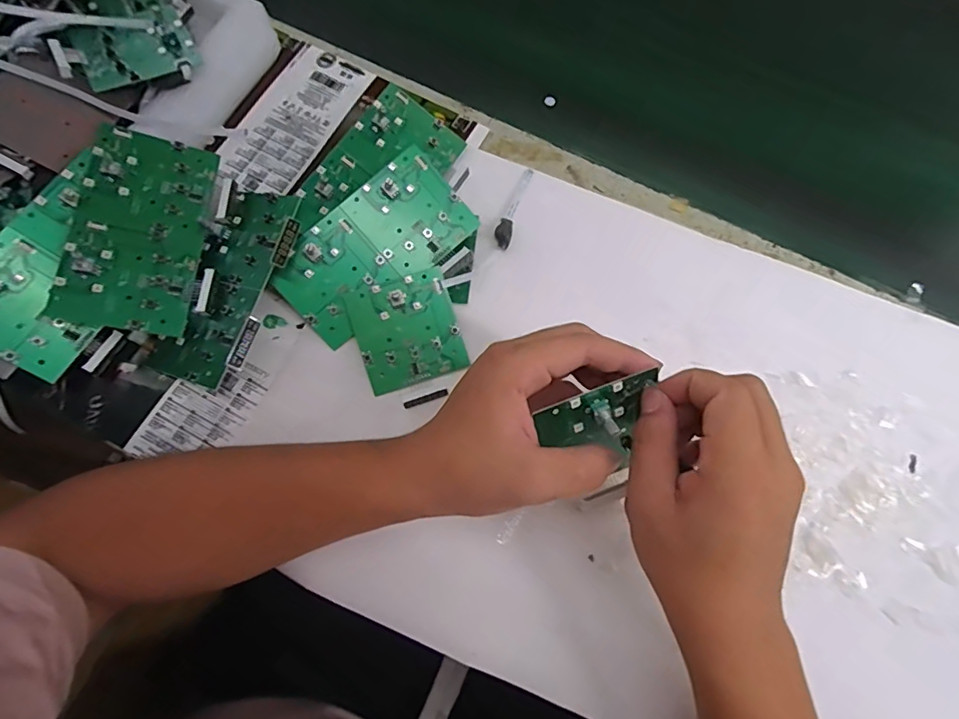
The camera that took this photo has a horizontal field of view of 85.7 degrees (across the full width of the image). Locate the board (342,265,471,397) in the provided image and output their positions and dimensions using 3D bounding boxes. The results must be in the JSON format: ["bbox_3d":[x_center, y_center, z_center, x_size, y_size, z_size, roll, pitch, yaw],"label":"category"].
[{"bbox_3d":[-0.054,-0.022,0.388,0.076,0.010,0.077,-19,92,-7],"label":"board"}]

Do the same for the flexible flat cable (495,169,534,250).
[{"bbox_3d":[0.029,-0.129,0.430,0.014,0.006,0.081,17,73,4],"label":"flexible flat cable"}]

